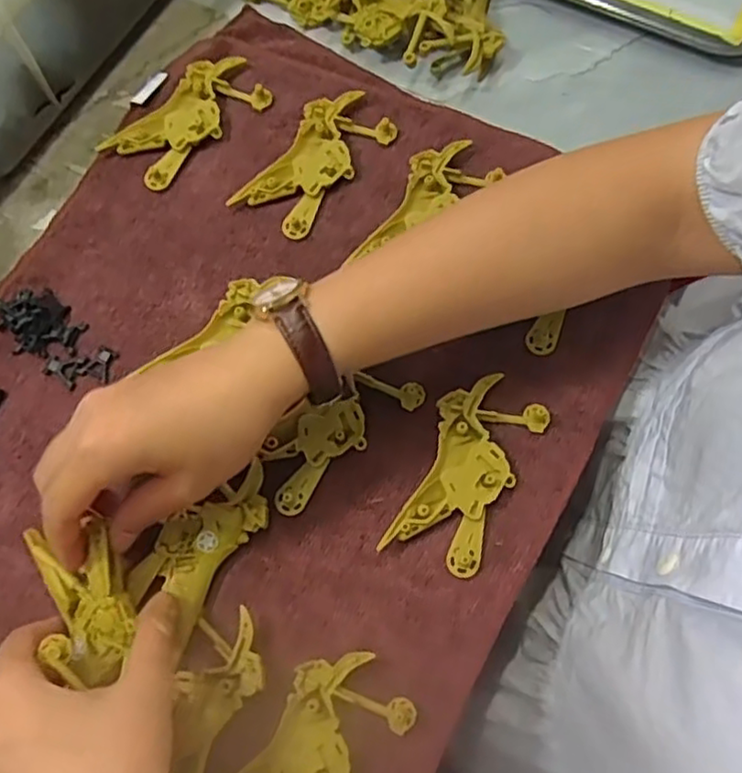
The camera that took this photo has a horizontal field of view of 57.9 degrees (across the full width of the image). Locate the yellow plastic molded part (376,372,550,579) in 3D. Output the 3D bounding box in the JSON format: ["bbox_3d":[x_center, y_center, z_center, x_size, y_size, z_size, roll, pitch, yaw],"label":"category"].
[{"bbox_3d":[0.049,0.043,0.343,0.051,0.009,0.097,27,75,10],"label":"yellow plastic molded part"}]

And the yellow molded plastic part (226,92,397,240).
[{"bbox_3d":[-0.035,-0.139,0.413,0.052,0.012,0.100,38,77,13],"label":"yellow molded plastic part"}]

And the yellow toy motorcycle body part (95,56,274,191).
[{"bbox_3d":[-0.116,-0.171,0.428,0.099,0.012,0.050,-42,75,-11],"label":"yellow toy motorcycle body part"}]

